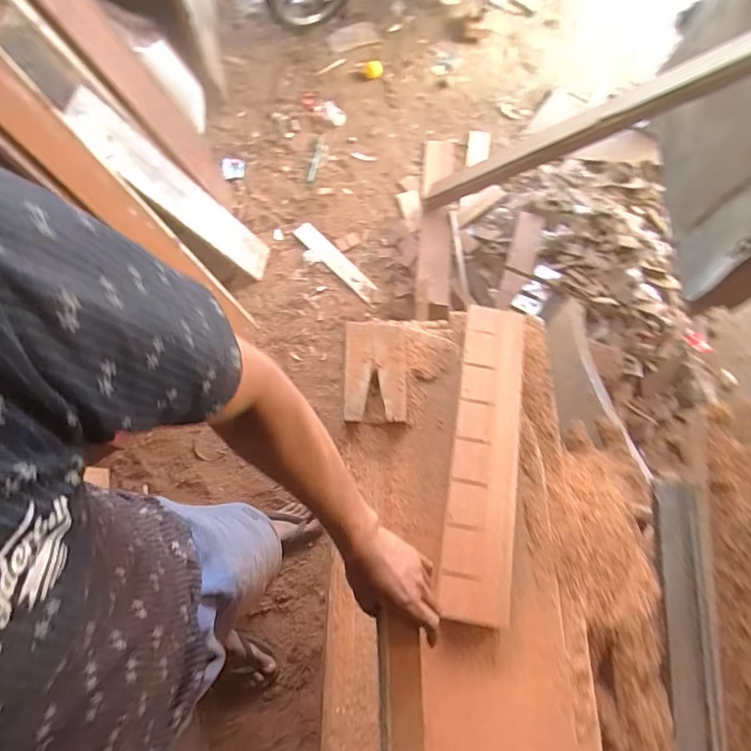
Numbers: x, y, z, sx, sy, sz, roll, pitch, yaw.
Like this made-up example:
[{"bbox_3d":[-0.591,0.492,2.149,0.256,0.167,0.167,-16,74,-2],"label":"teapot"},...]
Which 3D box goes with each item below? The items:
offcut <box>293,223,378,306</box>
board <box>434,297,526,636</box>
[{"bbox_3d":[-0.147,-0.428,1.707,0.080,0.016,0.414,-41,73,-15],"label":"offcut"},{"bbox_3d":[0.198,0.129,0.813,0.117,0.024,0.549,9,68,4],"label":"board"}]

